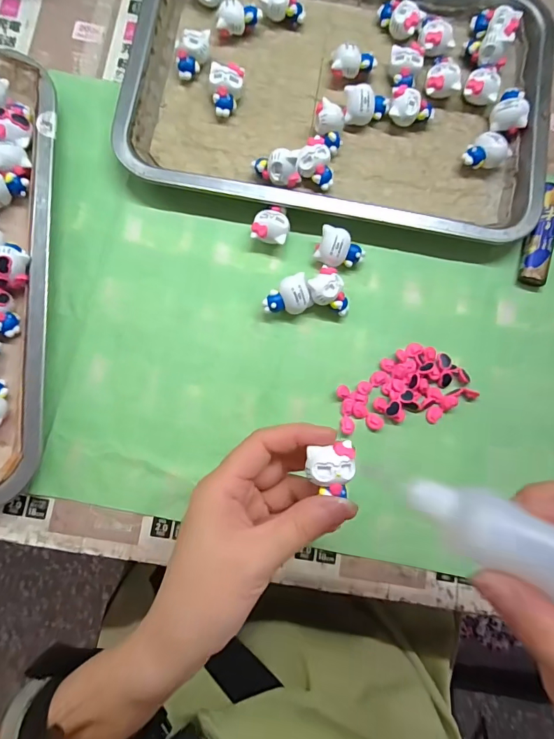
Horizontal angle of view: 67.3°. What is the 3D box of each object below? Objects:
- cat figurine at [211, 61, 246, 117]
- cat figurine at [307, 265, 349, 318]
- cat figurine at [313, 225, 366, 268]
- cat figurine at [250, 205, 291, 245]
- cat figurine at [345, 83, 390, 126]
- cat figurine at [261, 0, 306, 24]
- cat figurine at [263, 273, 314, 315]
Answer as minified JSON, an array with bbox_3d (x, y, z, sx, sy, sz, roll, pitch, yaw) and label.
[{"bbox_3d":[-0.037,-0.205,0.309,0.024,0.020,0.033,-2,82,-4],"label":"cat figurine"},{"bbox_3d":[0.035,-0.053,0.291,0.022,0.021,0.034,-17,83,-6],"label":"cat figurine"},{"bbox_3d":[0.045,-0.084,0.296,0.034,0.021,0.025,14,81,-1],"label":"cat figurine"},{"bbox_3d":[-0.004,-0.102,0.296,0.025,0.017,0.027,10,82,-2],"label":"cat figurine"},{"bbox_3d":[0.067,-0.196,0.312,0.034,0.021,0.020,3,82,-3],"label":"cat figurine"},{"bbox_3d":[0.004,-0.278,0.319,0.034,0.020,0.024,38,82,2],"label":"cat figurine"},{"bbox_3d":[0.007,-0.049,0.289,0.033,0.021,0.023,-22,84,-6],"label":"cat figurine"}]

